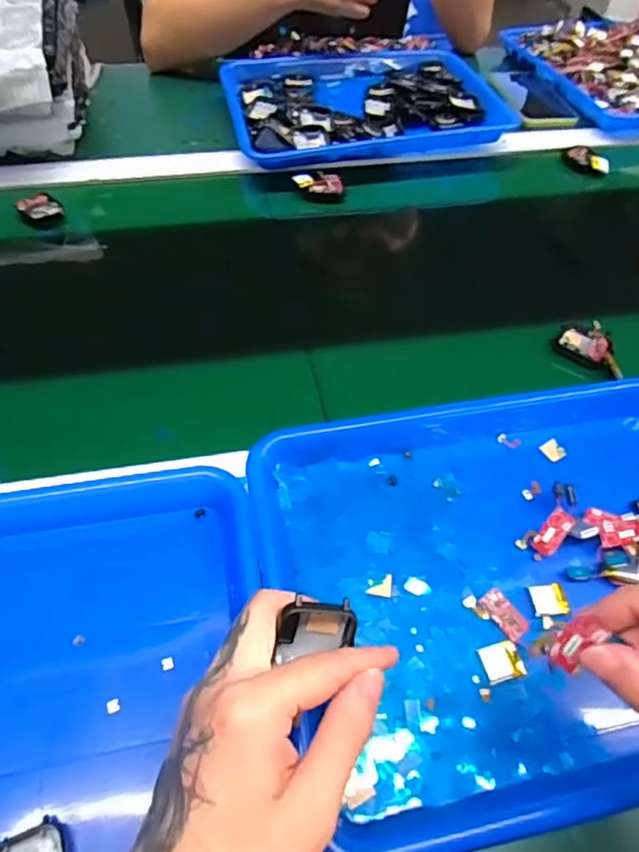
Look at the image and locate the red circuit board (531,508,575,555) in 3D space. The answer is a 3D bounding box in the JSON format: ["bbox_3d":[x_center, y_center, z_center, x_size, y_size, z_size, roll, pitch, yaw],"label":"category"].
[{"bbox_3d":[0.153,0.070,0.378,0.016,0.004,0.029,40,91,16],"label":"red circuit board"}]

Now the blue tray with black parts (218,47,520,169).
[{"bbox_3d":[0.051,-0.405,0.724,0.331,0.042,0.241,-7,54,-9],"label":"blue tray with black parts"}]

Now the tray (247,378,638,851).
[{"bbox_3d":[0.136,0.080,0.361,0.326,0.033,0.260,-9,54,-10],"label":"tray"}]

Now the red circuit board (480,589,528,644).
[{"bbox_3d":[0.112,0.113,0.348,0.016,0.004,0.030,-31,61,-24],"label":"red circuit board"}]

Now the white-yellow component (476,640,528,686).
[{"bbox_3d":[0.105,0.135,0.330,0.022,0.006,0.019,-10,54,-11],"label":"white-yellow component"}]

